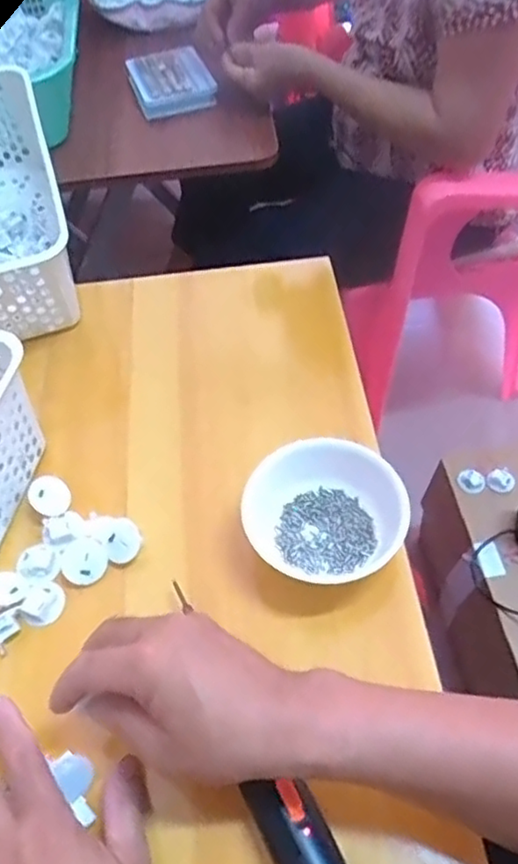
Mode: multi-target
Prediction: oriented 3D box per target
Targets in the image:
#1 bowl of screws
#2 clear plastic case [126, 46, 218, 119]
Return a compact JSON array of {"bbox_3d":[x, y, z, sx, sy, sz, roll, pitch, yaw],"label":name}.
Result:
[{"bbox_3d":[0.047,0.061,0.486,0.121,0.052,0.096,5,54,8],"label":"bowl of screws"},{"bbox_3d":[-0.121,-0.478,0.881,0.099,0.026,0.138,-17,54,-9],"label":"clear plastic case"}]

